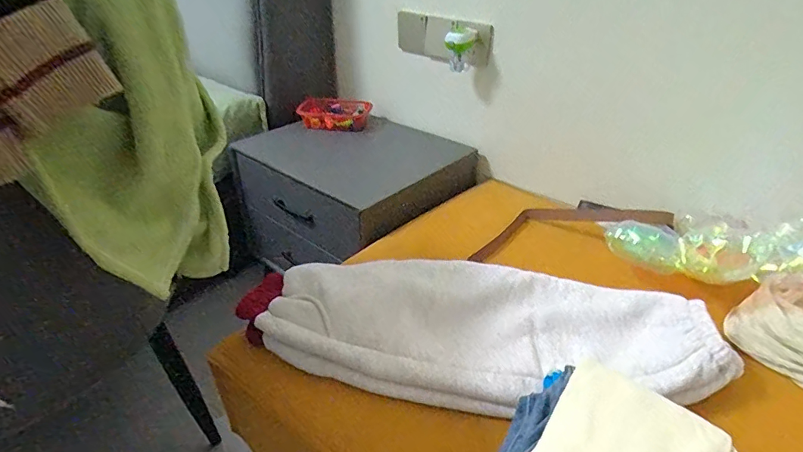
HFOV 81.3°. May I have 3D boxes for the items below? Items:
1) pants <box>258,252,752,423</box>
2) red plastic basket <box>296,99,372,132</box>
[{"bbox_3d":[0.100,0.130,0.643,0.603,0.062,0.240,6,34,8],"label":"pants"},{"bbox_3d":[-0.175,-0.296,1.230,0.185,0.060,0.112,1,33,0],"label":"red plastic basket"}]

